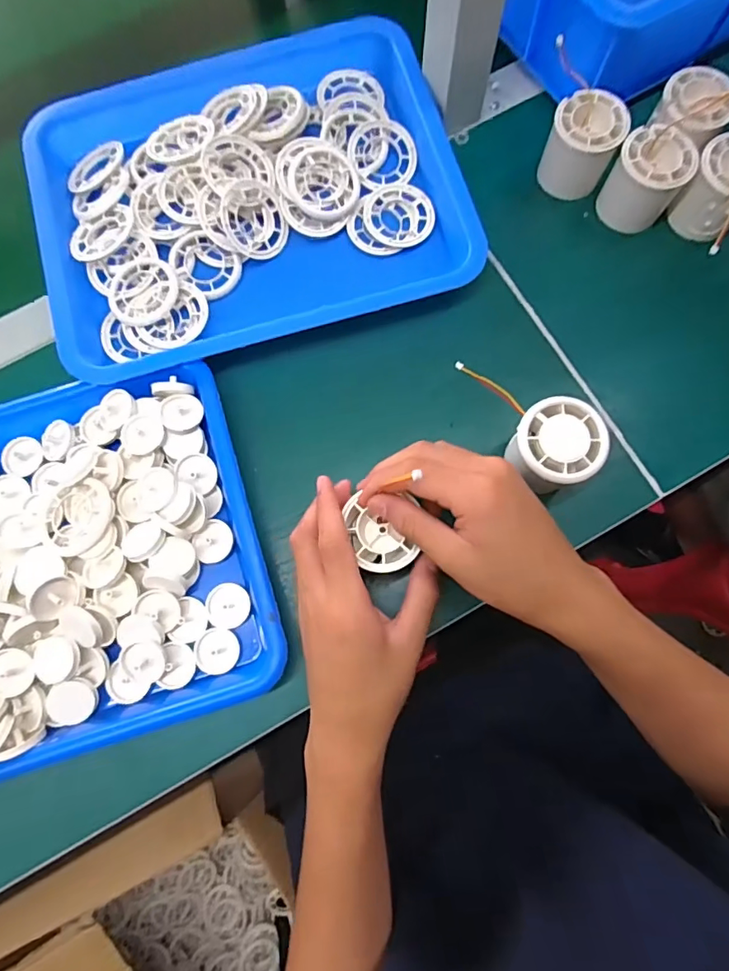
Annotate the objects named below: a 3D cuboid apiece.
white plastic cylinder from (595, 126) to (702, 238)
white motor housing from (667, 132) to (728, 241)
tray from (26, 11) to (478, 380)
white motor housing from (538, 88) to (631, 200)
[{"bbox_3d":[0.216,-0.232,0.399,0.055,0.060,0.060,33,81,8],"label":"white plastic cylinder"},{"bbox_3d":[0.272,-0.224,0.401,0.058,0.070,0.055,-40,80,-7],"label":"white motor housing"},{"bbox_3d":[-0.098,-0.241,0.417,0.327,0.032,0.274,-18,78,-2],"label":"tray"},{"bbox_3d":[0.171,-0.268,0.405,0.051,0.056,0.047,0,78,1],"label":"white motor housing"}]

